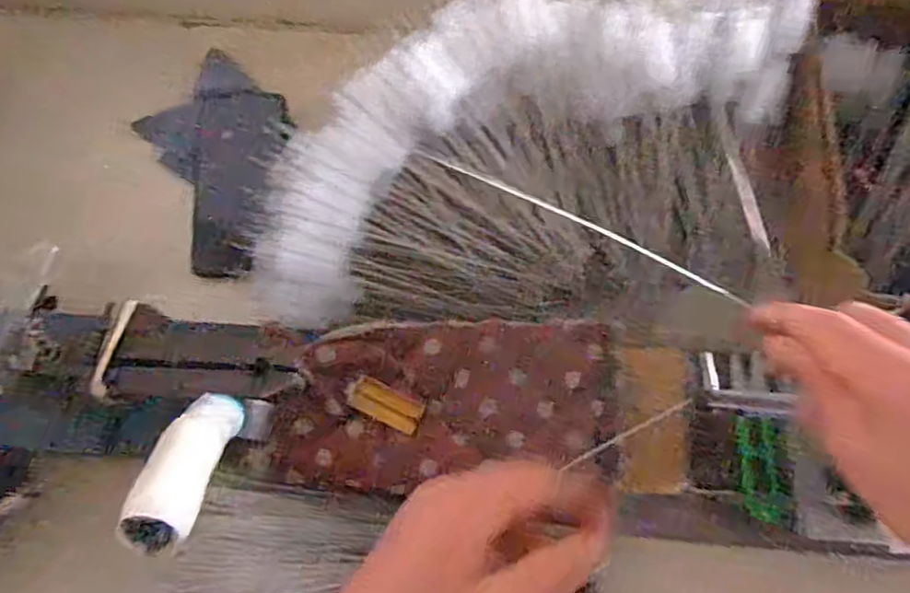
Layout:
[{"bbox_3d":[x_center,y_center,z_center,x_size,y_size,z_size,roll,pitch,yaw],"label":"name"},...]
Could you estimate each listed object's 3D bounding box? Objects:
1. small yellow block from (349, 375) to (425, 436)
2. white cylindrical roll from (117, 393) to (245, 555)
[{"bbox_3d":[-0.047,0.076,0.438,0.050,0.004,0.023,27,86,-2],"label":"small yellow block"},{"bbox_3d":[-0.114,0.069,0.273,0.023,0.094,0.019,-1,111,-1],"label":"white cylindrical roll"}]

